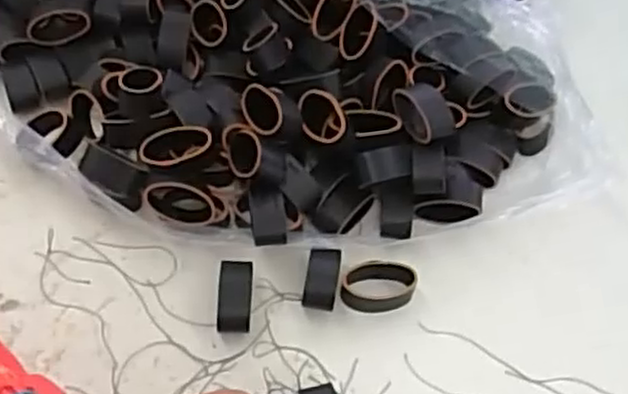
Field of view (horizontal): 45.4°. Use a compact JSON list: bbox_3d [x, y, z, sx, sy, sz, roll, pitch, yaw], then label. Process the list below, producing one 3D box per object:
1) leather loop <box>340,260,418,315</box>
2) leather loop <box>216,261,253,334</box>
[{"bbox_3d":[0.035,0.050,0.413,0.041,0.017,0.023,3,55,-1],"label":"leather loop"},{"bbox_3d":[-0.042,0.053,0.401,0.017,0.016,0.038,2,55,-2],"label":"leather loop"}]

